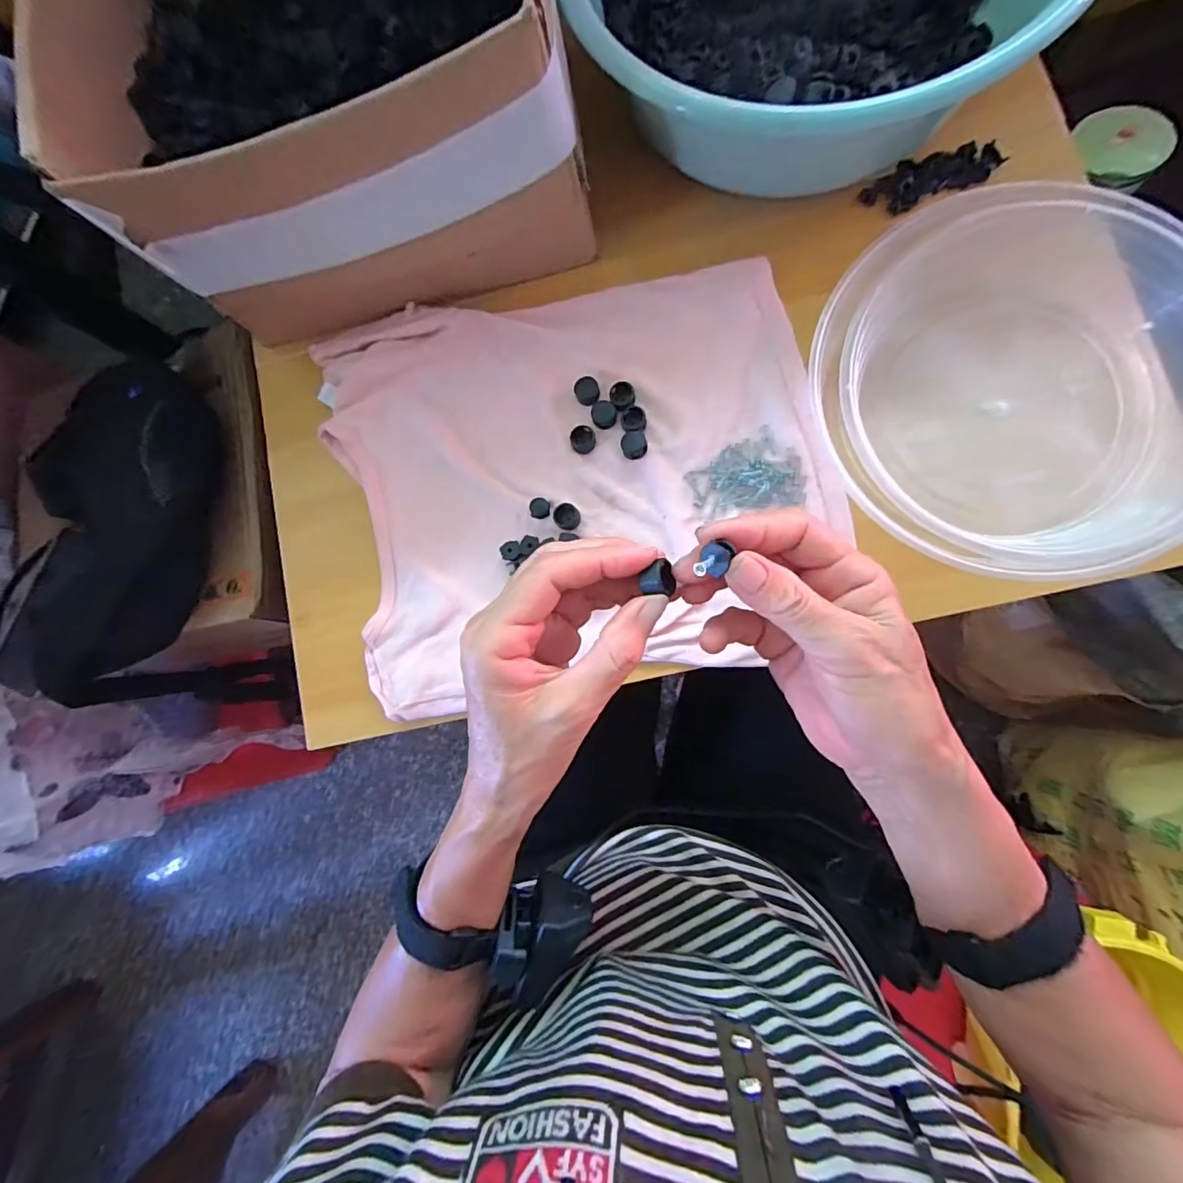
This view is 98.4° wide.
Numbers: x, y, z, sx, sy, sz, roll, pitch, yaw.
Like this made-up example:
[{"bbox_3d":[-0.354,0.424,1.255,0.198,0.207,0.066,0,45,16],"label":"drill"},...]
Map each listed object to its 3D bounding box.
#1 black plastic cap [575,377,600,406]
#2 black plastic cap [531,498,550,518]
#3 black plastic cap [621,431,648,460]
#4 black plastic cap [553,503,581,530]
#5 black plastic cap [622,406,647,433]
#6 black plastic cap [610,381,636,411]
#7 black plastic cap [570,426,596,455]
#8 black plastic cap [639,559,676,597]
[{"bbox_3d":[-0.003,-0.138,0.350,0.017,0.005,0.017,-1,85,6],"label":"black plastic cap"},{"bbox_3d":[-0.035,-0.057,0.349,0.014,0.007,0.014,-1,85,6],"label":"black plastic cap"},{"bbox_3d":[0.029,-0.098,0.344,0.017,0.006,0.017,-1,85,6],"label":"black plastic cap"},{"bbox_3d":[-0.016,-0.050,0.345,0.018,0.008,0.018,-1,85,6],"label":"black plastic cap"},{"bbox_3d":[0.029,-0.116,0.345,0.017,0.005,0.018,-1,85,6],"label":"black plastic cap"},{"bbox_3d":[0.021,-0.133,0.347,0.017,0.004,0.019,-23,83,4],"label":"black plastic cap"},{"bbox_3d":[-0.006,-0.104,0.349,0.017,0.007,0.018,-1,85,6],"label":"black plastic cap"},{"bbox_3d":[0.029,-0.006,0.218,0.014,0.011,0.015,-1,85,6],"label":"black plastic cap"}]

